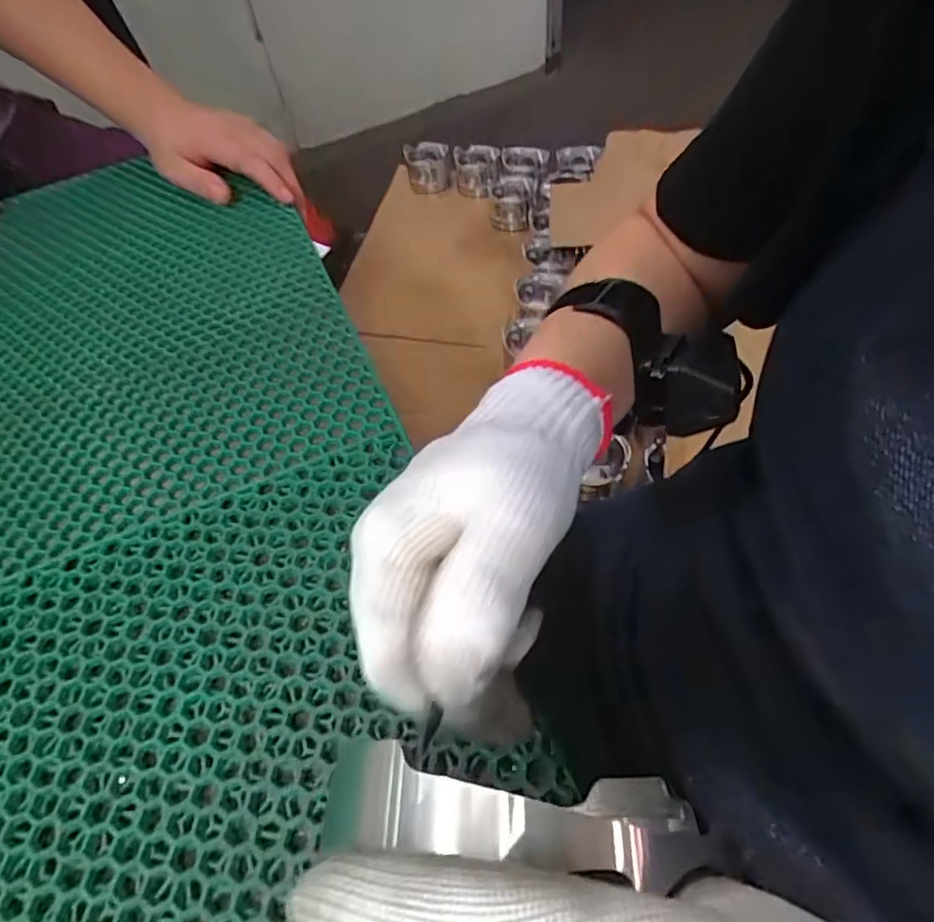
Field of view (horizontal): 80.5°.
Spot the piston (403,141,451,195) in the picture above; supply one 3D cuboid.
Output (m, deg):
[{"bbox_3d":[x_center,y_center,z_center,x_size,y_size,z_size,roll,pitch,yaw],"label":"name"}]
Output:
[{"bbox_3d":[-0.103,-0.779,1.468,0.113,0.093,0.123,-12,55,-1],"label":"piston"}]

